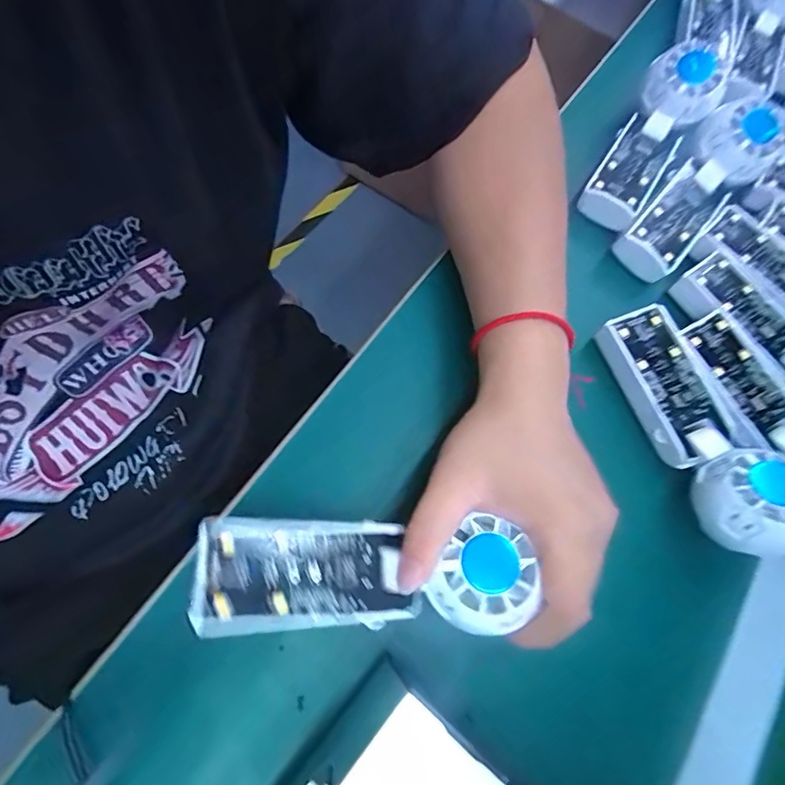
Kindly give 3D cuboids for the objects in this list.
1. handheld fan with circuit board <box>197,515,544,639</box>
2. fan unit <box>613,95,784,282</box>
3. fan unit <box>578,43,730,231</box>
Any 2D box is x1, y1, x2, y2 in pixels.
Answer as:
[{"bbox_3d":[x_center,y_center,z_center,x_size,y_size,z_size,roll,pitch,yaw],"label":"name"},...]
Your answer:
[{"bbox_3d":[-0.012,0.090,0.238,0.155,0.028,0.051,3,70,-5],"label":"handheld fan with circuit board"},{"bbox_3d":[0.245,-0.166,0.383,0.058,0.043,0.170,43,71,7],"label":"fan unit"},{"bbox_3d":[0.212,-0.208,0.394,0.057,0.045,0.160,33,70,3],"label":"fan unit"}]

